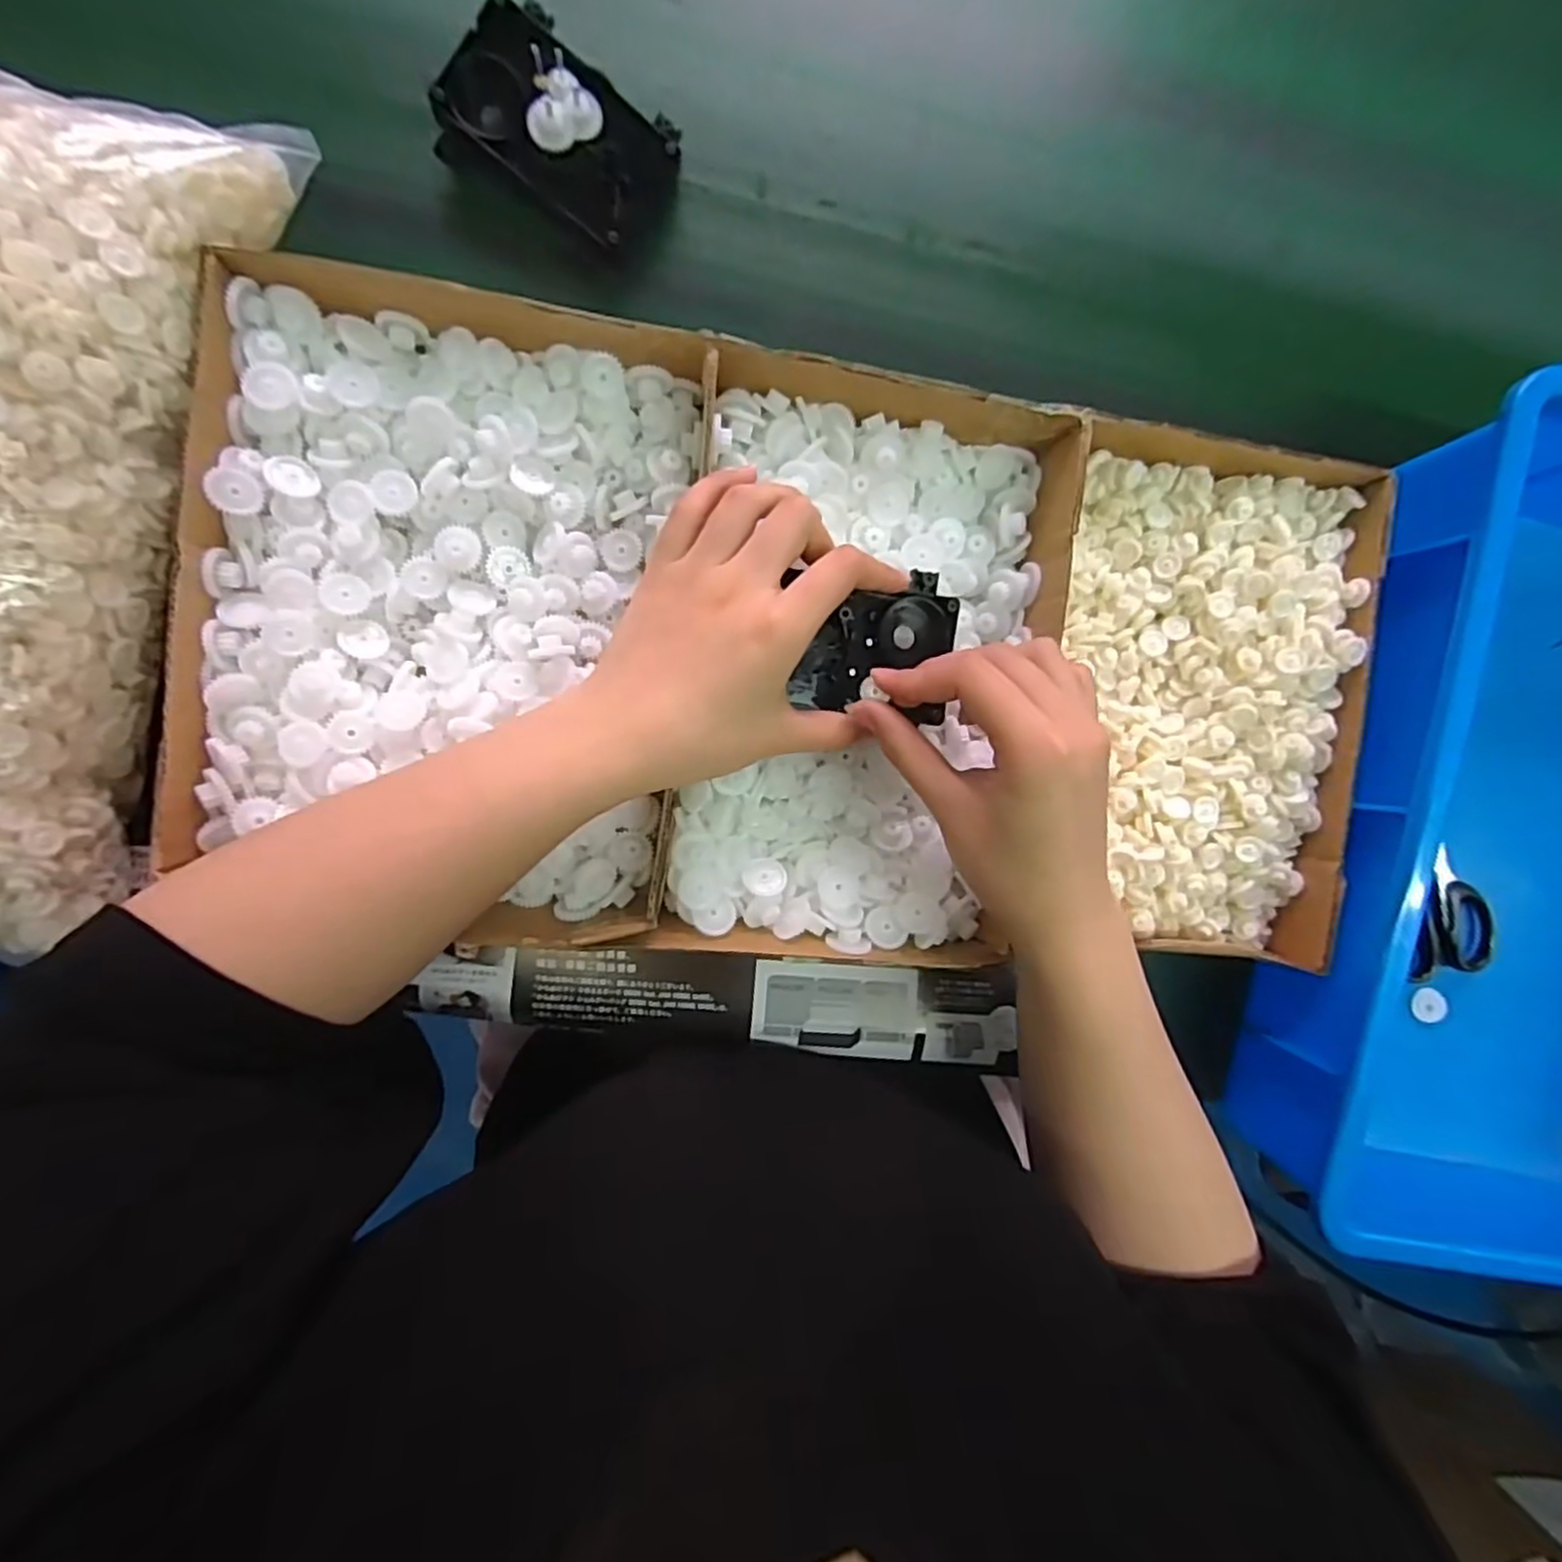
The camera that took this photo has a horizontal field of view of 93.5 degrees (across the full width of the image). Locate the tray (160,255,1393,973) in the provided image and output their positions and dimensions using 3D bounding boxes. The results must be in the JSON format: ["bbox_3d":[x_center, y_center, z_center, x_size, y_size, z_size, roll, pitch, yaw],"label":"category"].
[{"bbox_3d":[0.021,-0.052,0.356,0.533,0.055,0.263,6,91,-7],"label":"tray"}]

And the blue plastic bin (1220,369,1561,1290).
[{"bbox_3d":[0.424,0.038,0.417,0.271,0.130,0.430,8,91,-7],"label":"blue plastic bin"}]

